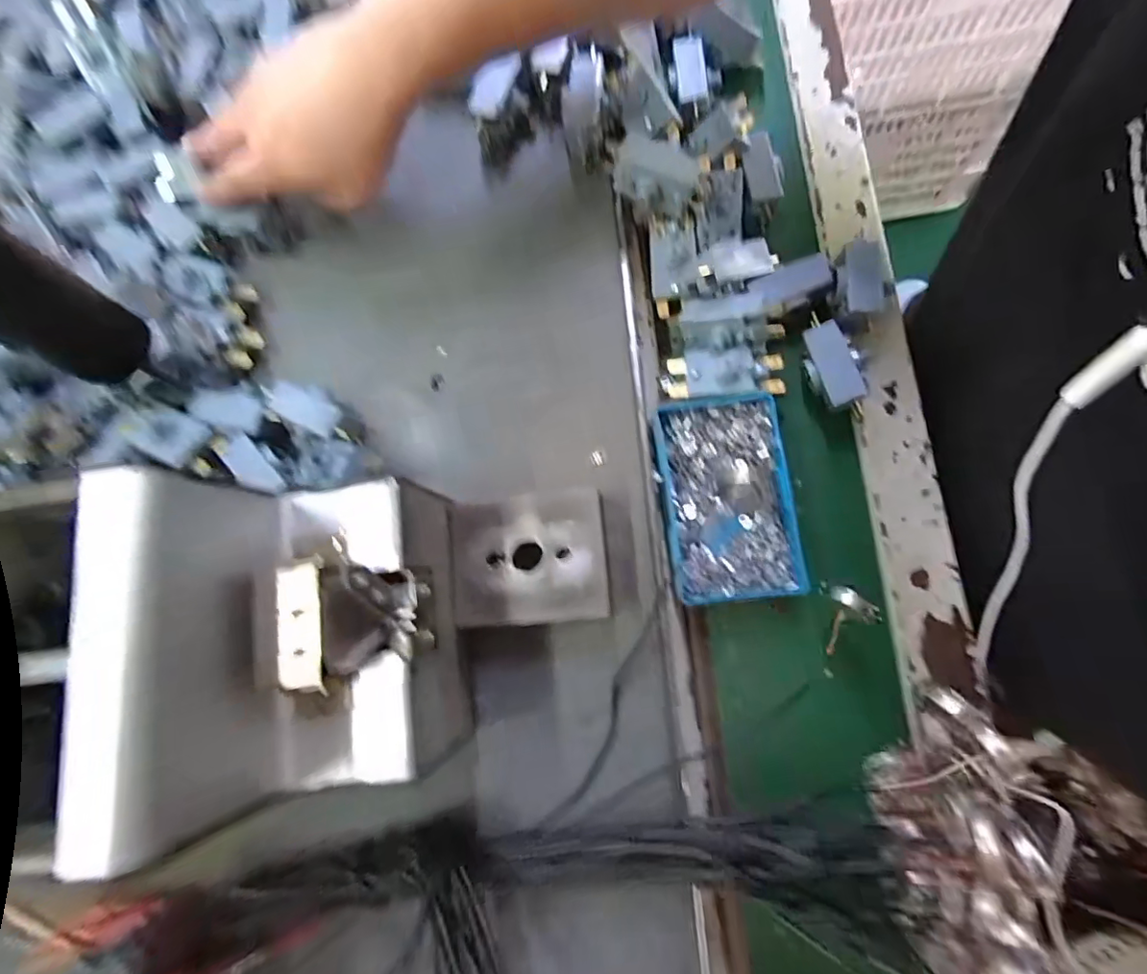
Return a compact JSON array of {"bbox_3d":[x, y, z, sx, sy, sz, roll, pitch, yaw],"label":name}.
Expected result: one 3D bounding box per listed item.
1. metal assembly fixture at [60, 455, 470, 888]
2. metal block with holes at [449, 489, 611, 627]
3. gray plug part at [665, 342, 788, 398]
[{"bbox_3d":[-0.107,0.065,0.242,0.097,0.136,0.131,-8,78,5],"label":"metal assembly fixture"},{"bbox_3d":[-0.024,0.040,0.295,0.080,0.033,0.067,-7,79,5],"label":"metal block with holes"},{"bbox_3d":[0.091,-0.068,0.316,0.067,0.010,0.028,0,79,7],"label":"gray plug part"}]

